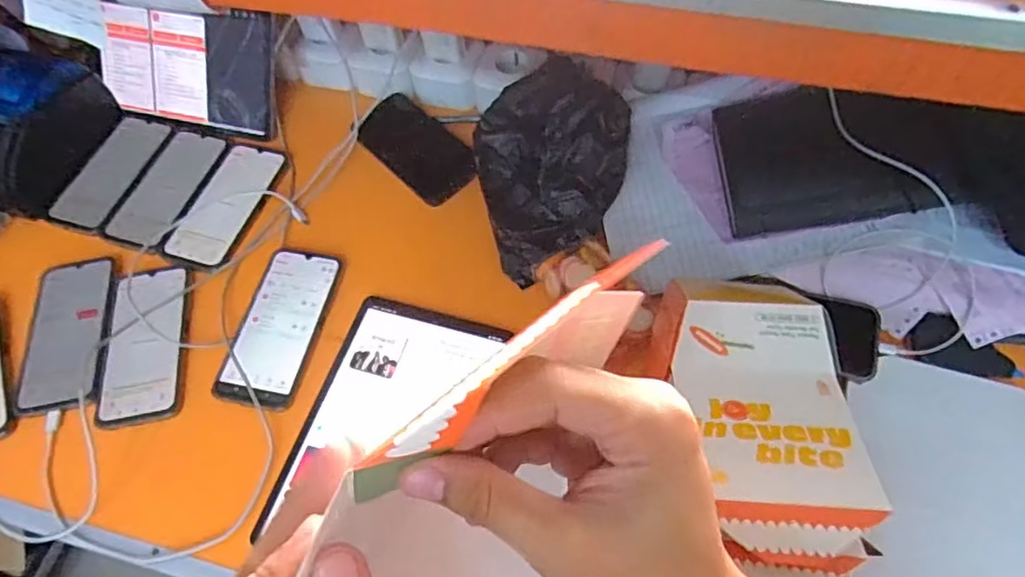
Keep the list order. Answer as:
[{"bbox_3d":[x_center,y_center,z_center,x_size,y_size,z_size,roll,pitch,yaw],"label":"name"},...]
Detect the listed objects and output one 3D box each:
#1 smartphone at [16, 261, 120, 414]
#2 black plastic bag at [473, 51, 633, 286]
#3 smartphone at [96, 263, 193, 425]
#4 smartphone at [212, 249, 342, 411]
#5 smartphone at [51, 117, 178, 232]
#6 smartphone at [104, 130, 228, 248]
[{"bbox_3d":[-0.457,0.044,0.631,0.083,0.012,0.163,-8,60,-1],"label":"smartphone"},{"bbox_3d":[0.045,-0.130,0.633,0.157,0.111,0.202,-11,60,-3],"label":"black plastic bag"},{"bbox_3d":[-0.370,0.052,0.611,0.080,0.011,0.165,-10,60,-3],"label":"smartphone"},{"bbox_3d":[-0.232,0.035,0.612,0.078,0.008,0.165,10,61,9],"label":"smartphone"},{"bbox_3d":[-0.472,-0.140,0.725,0.086,0.013,0.159,17,62,13],"label":"smartphone"},{"bbox_3d":[-0.403,-0.120,0.712,0.078,0.014,0.156,14,62,11],"label":"smartphone"}]

